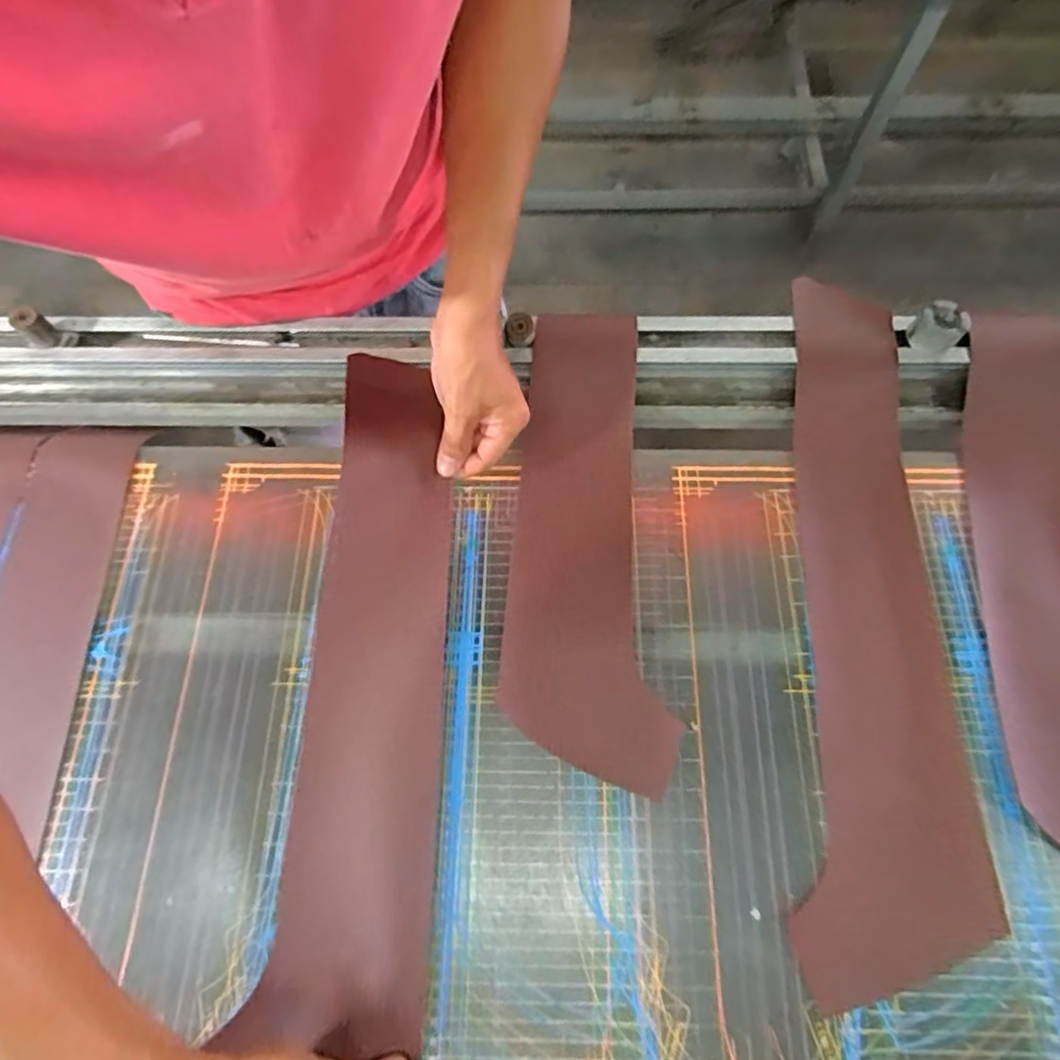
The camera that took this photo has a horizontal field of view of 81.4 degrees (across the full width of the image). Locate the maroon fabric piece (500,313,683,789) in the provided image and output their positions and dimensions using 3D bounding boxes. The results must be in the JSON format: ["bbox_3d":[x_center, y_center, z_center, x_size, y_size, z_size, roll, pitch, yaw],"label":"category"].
[{"bbox_3d":[0.039,-0.003,0.504,0.121,0.047,0.391,-1,69,1],"label":"maroon fabric piece"}]

